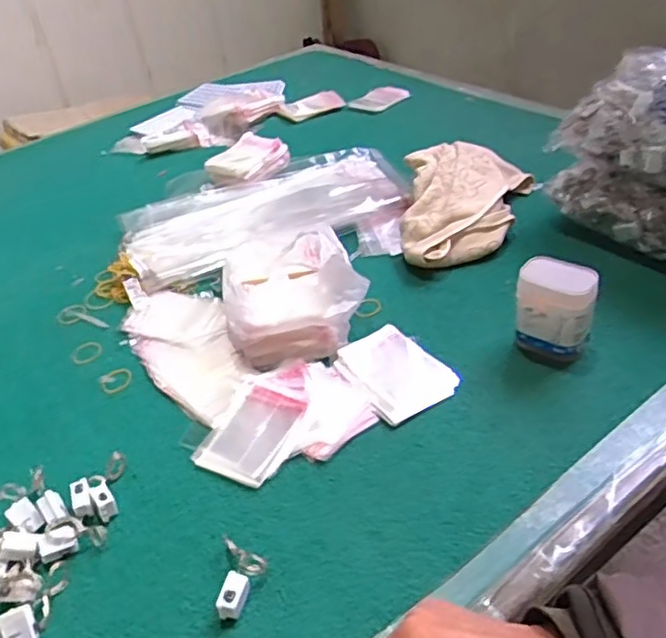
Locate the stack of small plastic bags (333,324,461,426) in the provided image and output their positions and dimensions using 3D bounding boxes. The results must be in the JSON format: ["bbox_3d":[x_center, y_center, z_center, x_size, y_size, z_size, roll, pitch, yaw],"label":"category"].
[{"bbox_3d":[0.060,0.049,0.610,0.082,0.015,0.104,-24,41,-20],"label":"stack of small plastic bags"}]

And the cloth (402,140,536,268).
[{"bbox_3d":[0.166,-0.143,0.793,0.149,0.062,0.234,4,40,14],"label":"cloth"}]

